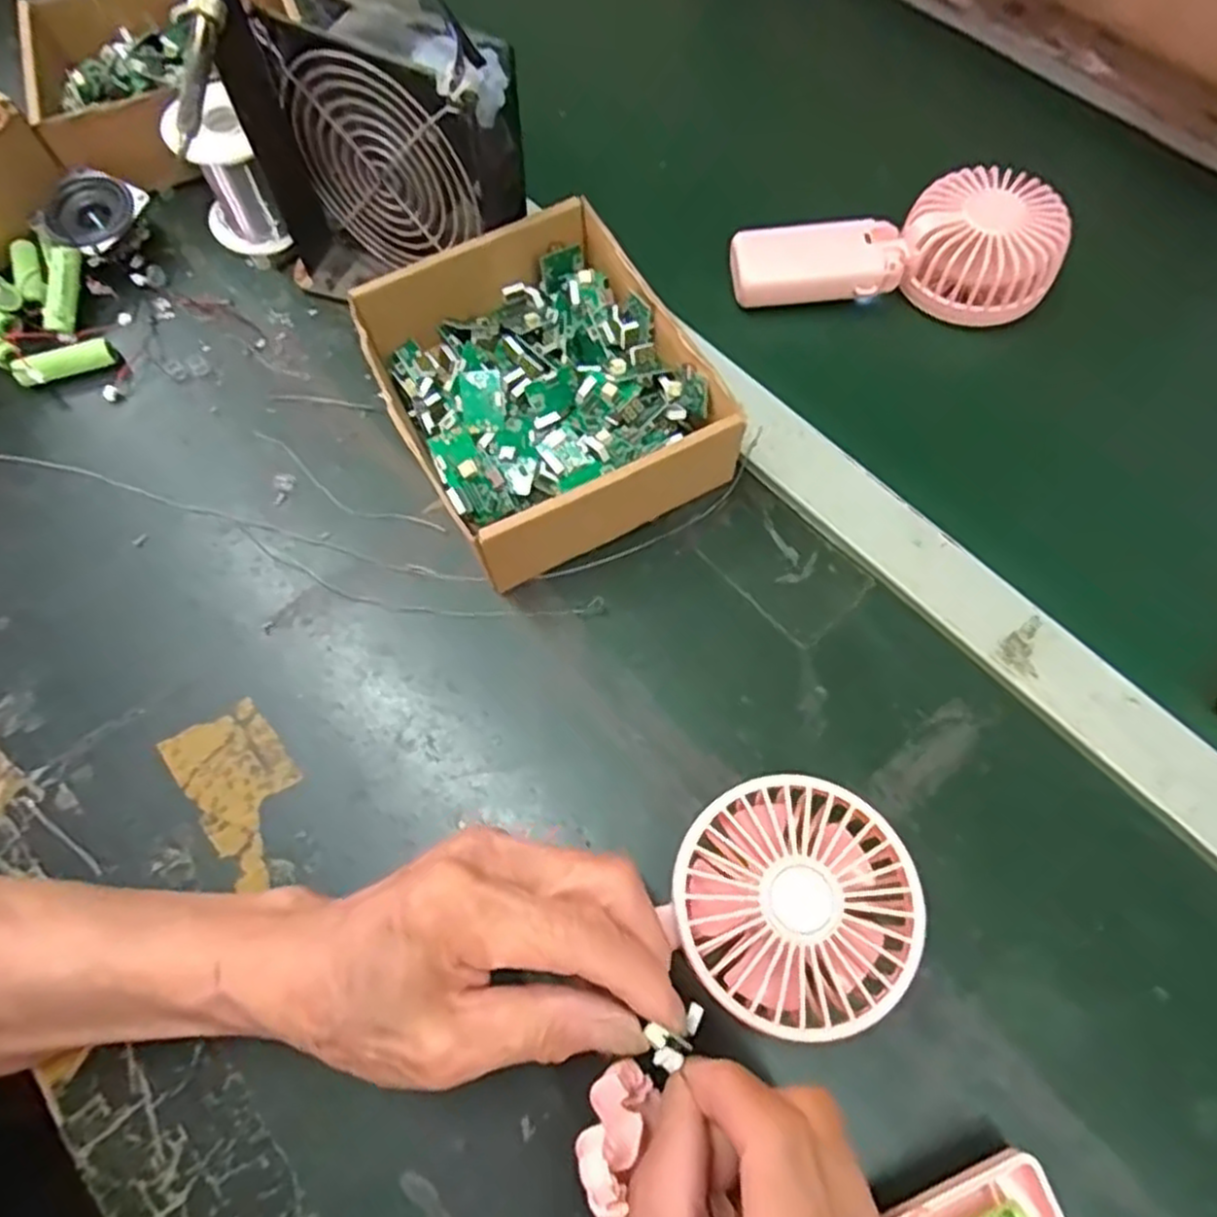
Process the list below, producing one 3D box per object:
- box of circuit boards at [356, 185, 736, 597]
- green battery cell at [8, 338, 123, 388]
[{"bbox_3d":[-0.033,-0.110,0.382,0.138,0.053,0.162,-27,69,-10],"label":"box of circuit boards"},{"bbox_3d":[-0.303,-0.136,0.424,0.056,0.016,0.015,-16,68,-6],"label":"green battery cell"}]

